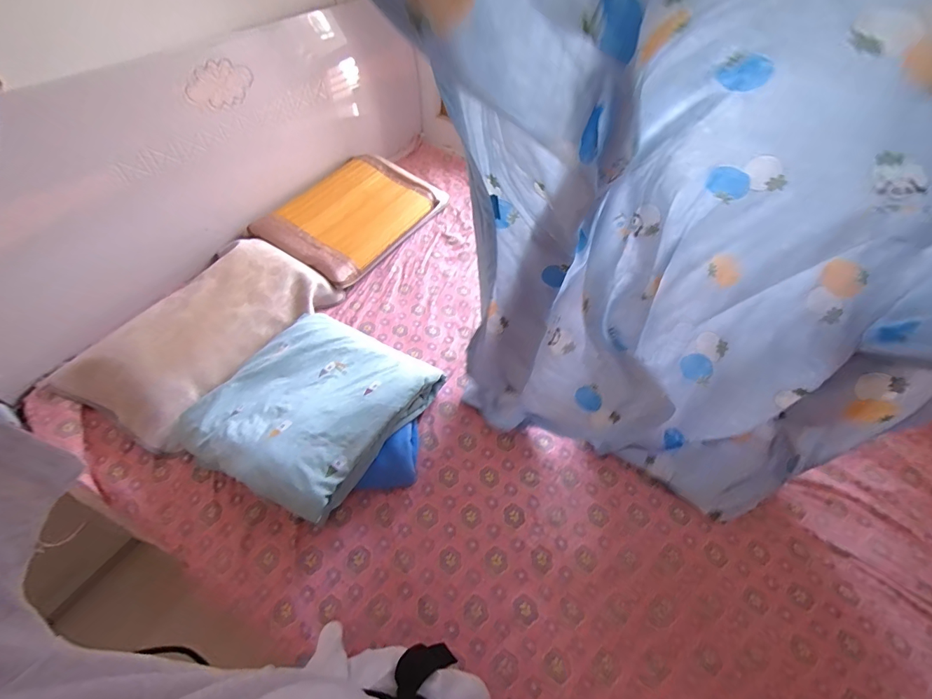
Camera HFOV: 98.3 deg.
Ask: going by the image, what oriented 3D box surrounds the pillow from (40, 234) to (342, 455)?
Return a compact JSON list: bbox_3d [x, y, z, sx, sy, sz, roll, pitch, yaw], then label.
[{"bbox_3d":[-0.723,-0.059,1.140,0.406,0.132,0.637,25,56,13],"label":"pillow"}]

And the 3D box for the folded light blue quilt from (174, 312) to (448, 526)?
[{"bbox_3d":[-0.383,0.114,0.992,0.455,0.110,0.492,28,55,15],"label":"folded light blue quilt"}]

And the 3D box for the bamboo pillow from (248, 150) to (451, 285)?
[{"bbox_3d":[-0.393,-0.508,1.484,0.375,0.158,0.642,28,55,16],"label":"bamboo pillow"}]

